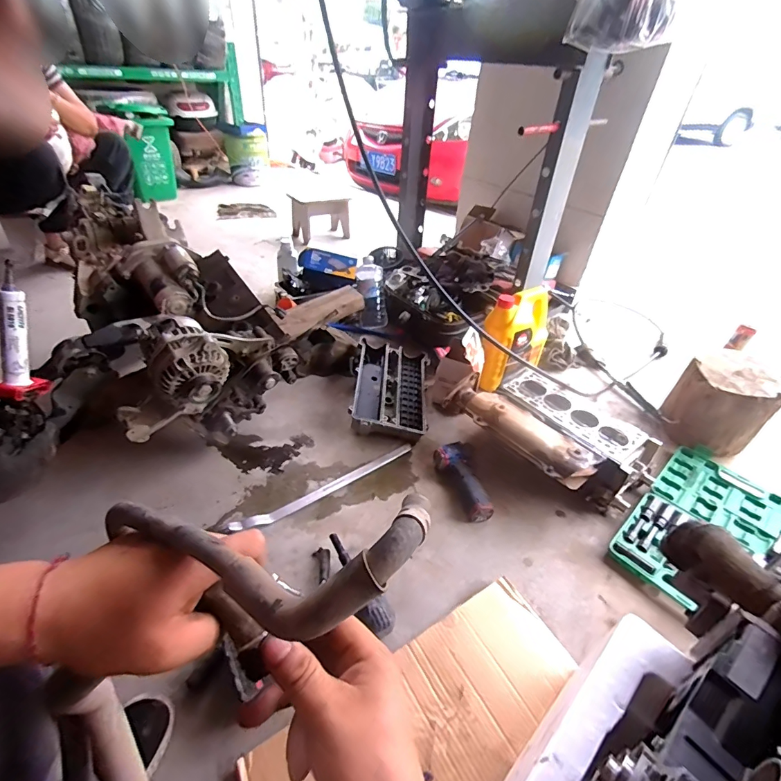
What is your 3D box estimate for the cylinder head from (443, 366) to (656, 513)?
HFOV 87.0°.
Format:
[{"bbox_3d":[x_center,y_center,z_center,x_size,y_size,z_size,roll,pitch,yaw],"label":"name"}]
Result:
[{"bbox_3d":[0.384,0.112,1.032,0.285,0.138,0.437,-24,47,-31],"label":"cylinder head"}]

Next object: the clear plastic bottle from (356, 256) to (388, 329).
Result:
[{"bbox_3d":[-0.074,-0.352,1.483,0.097,0.258,0.072,-8,8,-16],"label":"clear plastic bottle"}]

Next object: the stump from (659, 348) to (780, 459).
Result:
[{"bbox_3d":[0.889,0.025,1.114,0.186,0.221,0.188,10,39,7],"label":"stump"}]

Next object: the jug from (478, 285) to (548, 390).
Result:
[{"bbox_3d":[0.372,-0.150,1.223,0.219,0.266,0.100,-25,48,-32],"label":"jug"}]

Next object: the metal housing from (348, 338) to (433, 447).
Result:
[{"bbox_3d":[-0.002,-0.006,1.199,0.217,0.080,0.358,5,39,0],"label":"metal housing"}]

